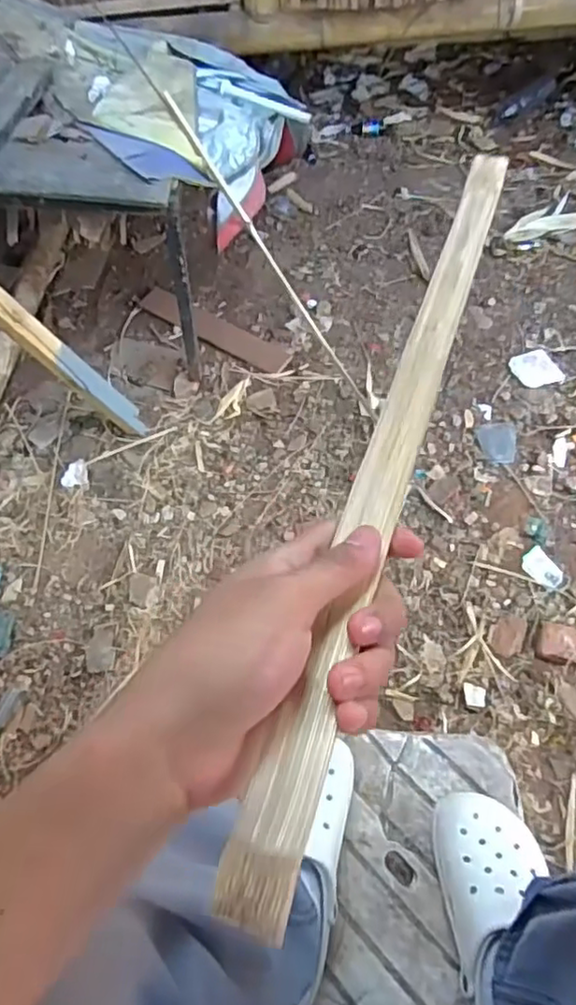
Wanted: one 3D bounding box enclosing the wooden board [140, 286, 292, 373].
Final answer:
[{"bbox_3d":[-0.198,-0.474,1.707,0.461,0.022,0.091,30,62,16],"label":"wooden board"}]

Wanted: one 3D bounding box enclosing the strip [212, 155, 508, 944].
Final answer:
[{"bbox_3d":[0.065,-0.059,0.320,0.028,0.008,0.483,15,54,13],"label":"strip"}]

